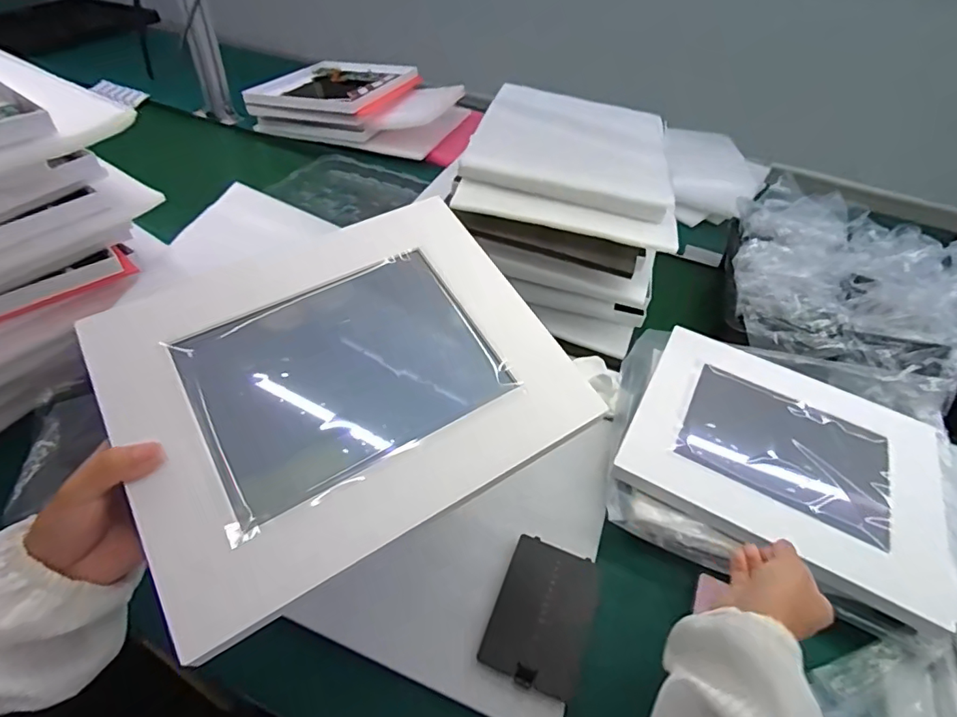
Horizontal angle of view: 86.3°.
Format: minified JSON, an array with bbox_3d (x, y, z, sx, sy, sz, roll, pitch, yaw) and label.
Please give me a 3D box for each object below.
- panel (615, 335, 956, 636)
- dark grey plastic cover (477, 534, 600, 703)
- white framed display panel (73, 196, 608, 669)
[{"bbox_3d":[0.327,0.099,0.542,0.303,0.017,0.251,27,49,18],"label":"panel"},{"bbox_3d":[0.061,0.228,0.457,0.087,0.013,0.118,20,47,12],"label":"dark grey plastic cover"},{"bbox_3d":[-0.097,0.010,0.369,0.289,0.018,0.248,-27,68,-19],"label":"white framed display panel"}]

